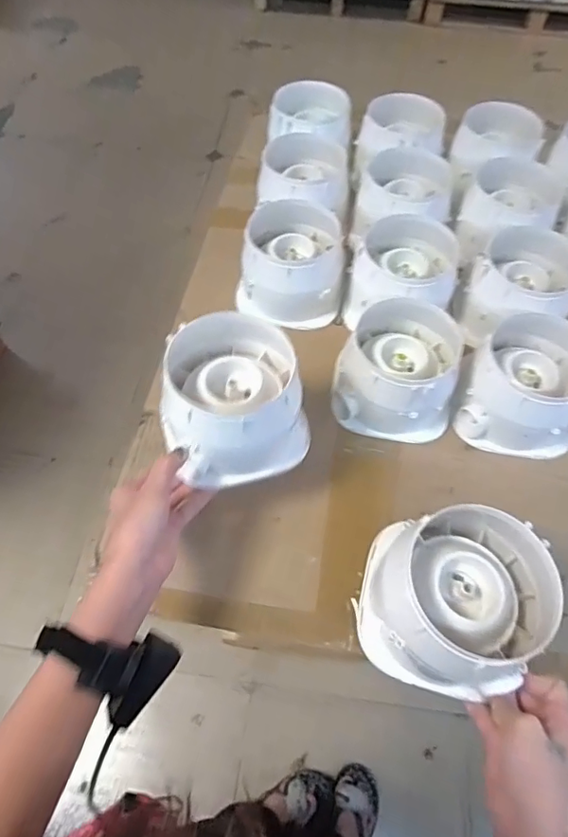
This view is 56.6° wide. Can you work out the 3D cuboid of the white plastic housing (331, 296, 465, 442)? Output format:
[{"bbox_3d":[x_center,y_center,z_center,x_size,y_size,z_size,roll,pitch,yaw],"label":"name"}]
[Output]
[{"bbox_3d":[0.126,-0.059,0.584,0.129,0.099,0.131,5,60,2],"label":"white plastic housing"}]

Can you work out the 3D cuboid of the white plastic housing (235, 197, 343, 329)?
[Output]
[{"bbox_3d":[0.013,-0.198,0.672,0.131,0.093,0.148,5,60,2],"label":"white plastic housing"}]

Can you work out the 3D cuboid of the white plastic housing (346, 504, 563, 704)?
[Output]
[{"bbox_3d":[0.138,0.139,0.424,0.133,0.087,0.135,0,60,-1],"label":"white plastic housing"}]

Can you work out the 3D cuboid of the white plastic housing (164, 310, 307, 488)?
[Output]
[{"bbox_3d":[-0.045,-0.019,0.493,0.125,0.095,0.131,-5,60,-4],"label":"white plastic housing"}]

